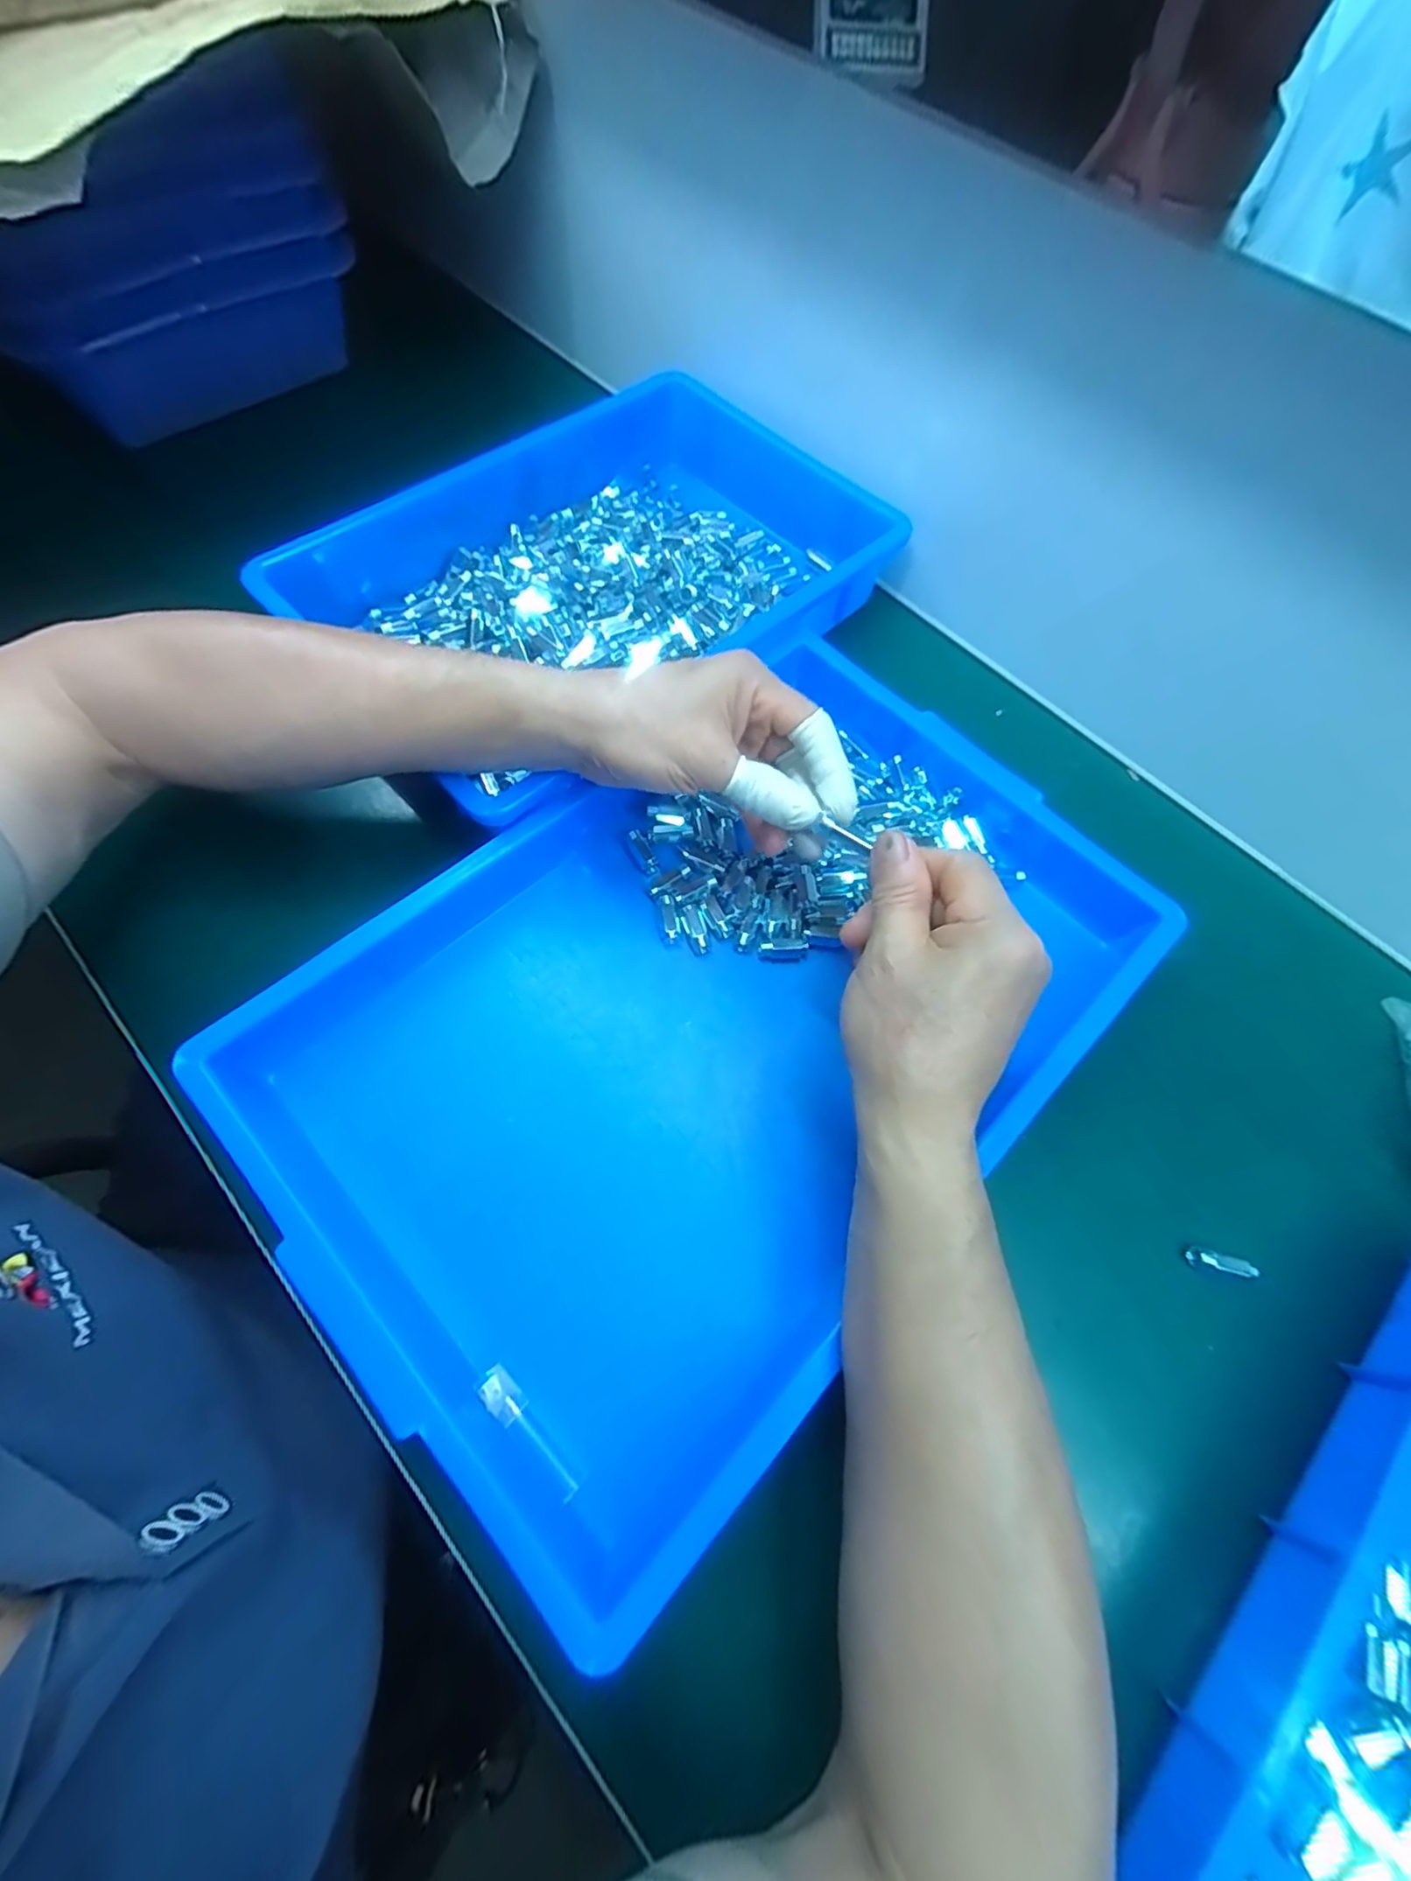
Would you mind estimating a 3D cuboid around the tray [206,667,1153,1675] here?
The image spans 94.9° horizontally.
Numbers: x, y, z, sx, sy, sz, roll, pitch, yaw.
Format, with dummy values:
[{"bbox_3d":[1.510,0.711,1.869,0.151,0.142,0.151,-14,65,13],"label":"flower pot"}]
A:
[{"bbox_3d":[0.011,0.039,0.334,0.432,0.046,0.281,-38,73,-19],"label":"tray"}]

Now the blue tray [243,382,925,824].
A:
[{"bbox_3d":[-0.063,-0.243,0.437,0.356,0.061,0.243,-40,75,-18],"label":"blue tray"}]

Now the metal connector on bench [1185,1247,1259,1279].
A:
[{"bbox_3d":[0.257,0.159,0.320,0.030,0.008,0.008,14,65,3],"label":"metal connector on bench"}]

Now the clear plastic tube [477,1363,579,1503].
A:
[{"bbox_3d":[-0.073,0.200,0.263,0.056,0.011,0.012,43,70,14],"label":"clear plastic tube"}]

